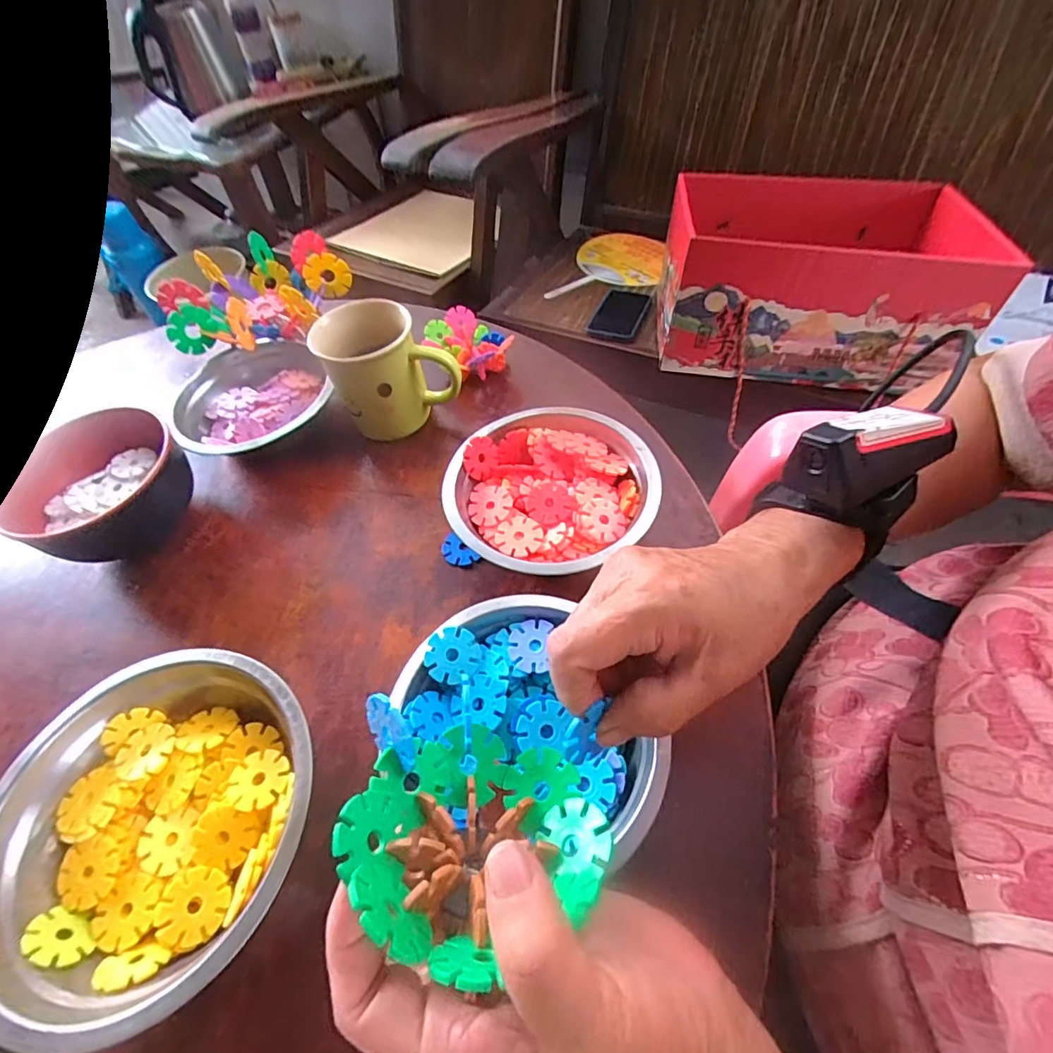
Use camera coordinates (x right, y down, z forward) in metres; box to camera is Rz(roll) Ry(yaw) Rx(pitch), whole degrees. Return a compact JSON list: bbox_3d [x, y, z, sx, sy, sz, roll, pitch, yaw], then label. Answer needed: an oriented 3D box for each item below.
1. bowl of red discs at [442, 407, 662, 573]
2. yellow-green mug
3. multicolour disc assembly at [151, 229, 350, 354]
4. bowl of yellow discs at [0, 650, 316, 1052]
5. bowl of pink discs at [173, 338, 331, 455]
[{"bbox_3d":[0.016,-0.020,0.380,0.142,0.045,0.135,-2,55,3],"label":"bowl of red discs"},{"bbox_3d":[-0.114,-0.131,0.447,0.105,0.096,0.069,-16,55,-6],"label":"yellow-green mug"},{"bbox_3d":[-0.262,-0.225,0.511,0.168,0.055,0.145,-31,58,-16],"label":"multicolour disc assembly"},{"bbox_3d":[-0.190,0.154,0.276,0.156,0.047,0.159,16,58,16],"label":"bowl of yellow discs"},{"bbox_3d":[-0.240,-0.106,0.471,0.134,0.048,0.120,-31,58,-16],"label":"bowl of pink discs"}]

